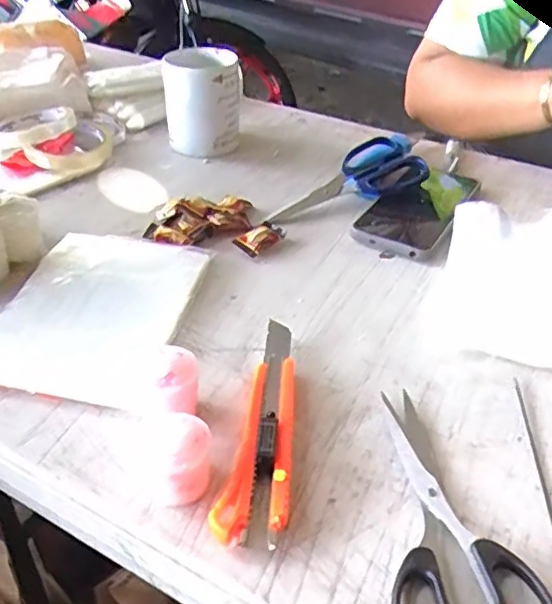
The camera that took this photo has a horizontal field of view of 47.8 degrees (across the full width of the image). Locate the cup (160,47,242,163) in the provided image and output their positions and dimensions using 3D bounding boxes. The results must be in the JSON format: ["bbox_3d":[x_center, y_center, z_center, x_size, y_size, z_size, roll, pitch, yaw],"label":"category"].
[{"bbox_3d":[-0.079,-0.212,0.681,0.082,0.105,0.089,-3,41,-5],"label":"cup"}]

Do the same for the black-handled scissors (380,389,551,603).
[{"bbox_3d":[0.096,0.118,0.344,0.076,0.012,0.165,1,39,-2],"label":"black-handled scissors"}]

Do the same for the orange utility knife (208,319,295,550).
[{"bbox_3d":[-0.008,0.072,0.388,0.037,0.015,0.164,5,39,3],"label":"orange utility knife"}]

